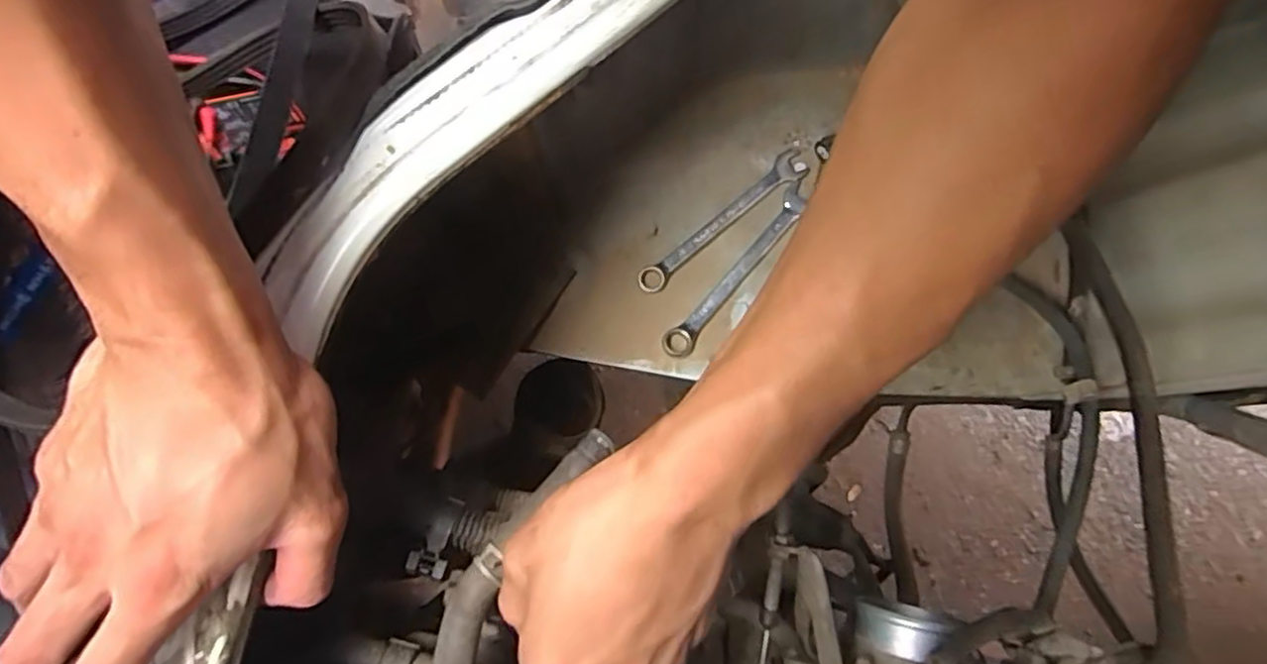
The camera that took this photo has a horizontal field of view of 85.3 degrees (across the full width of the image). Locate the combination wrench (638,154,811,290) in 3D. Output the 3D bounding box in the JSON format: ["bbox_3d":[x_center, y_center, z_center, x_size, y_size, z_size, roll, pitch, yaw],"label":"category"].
[{"bbox_3d":[0.073,-0.088,0.539,0.170,0.006,0.023,-41,83,-8],"label":"combination wrench"}]

